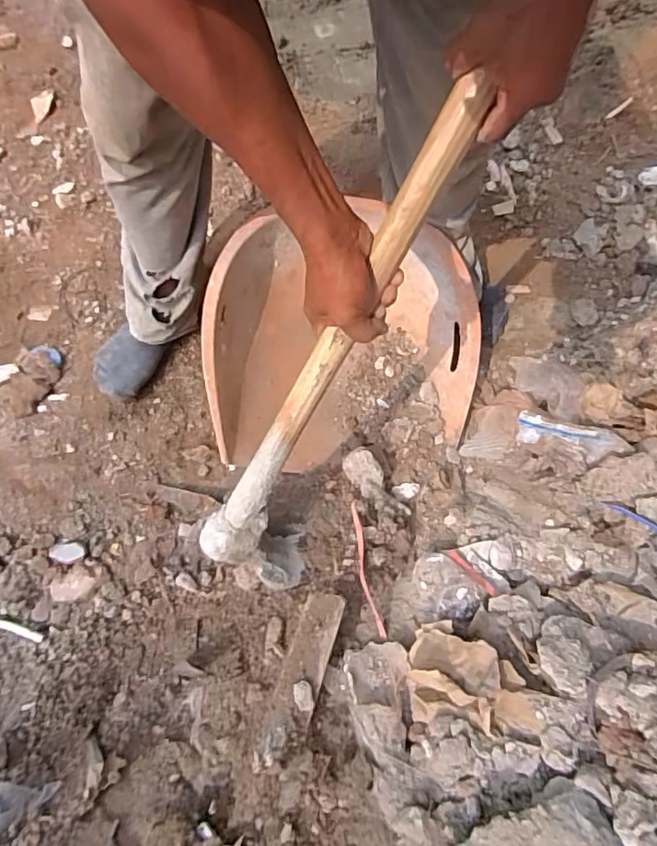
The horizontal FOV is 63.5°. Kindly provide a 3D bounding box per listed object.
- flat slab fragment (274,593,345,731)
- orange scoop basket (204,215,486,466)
[{"bbox_3d":[-0.024,0.270,0.623,0.047,0.023,0.143,18,58,5],"label":"flat slab fragment"},{"bbox_3d":[0.038,-0.139,0.841,0.397,0.177,0.348,0,73,0],"label":"orange scoop basket"}]

